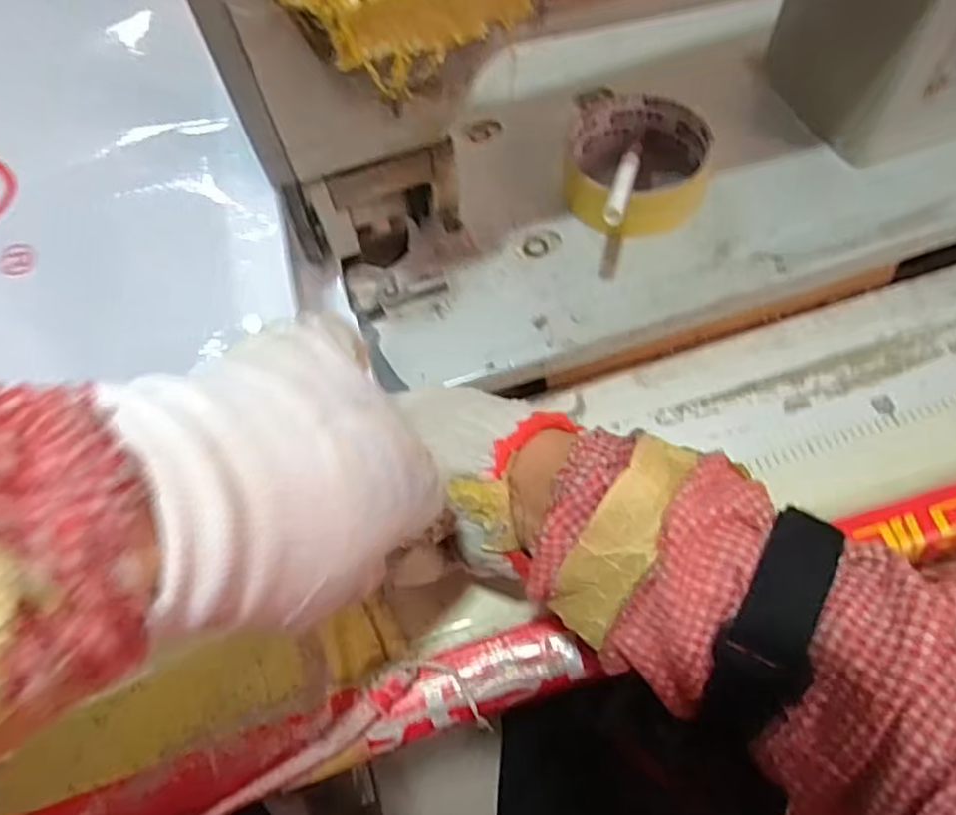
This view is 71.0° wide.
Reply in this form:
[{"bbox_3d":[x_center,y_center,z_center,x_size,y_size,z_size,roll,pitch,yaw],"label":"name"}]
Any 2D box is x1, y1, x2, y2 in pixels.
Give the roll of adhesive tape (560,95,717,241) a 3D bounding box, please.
[{"bbox_3d":[0.088,-0.136,0.374,0.079,0.028,0.075,-1,62,3],"label":"roll of adhesive tape"}]

